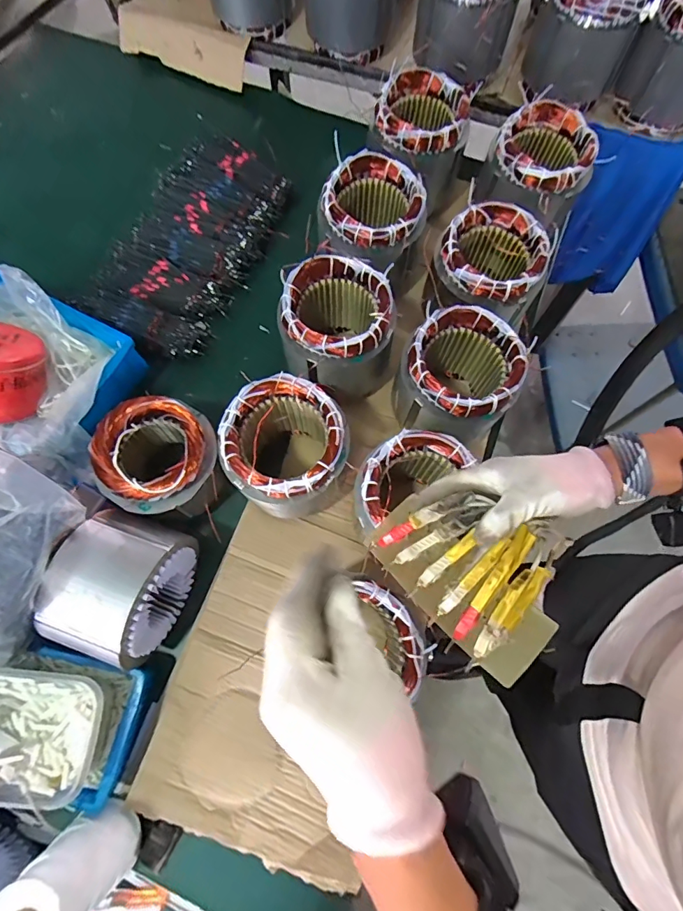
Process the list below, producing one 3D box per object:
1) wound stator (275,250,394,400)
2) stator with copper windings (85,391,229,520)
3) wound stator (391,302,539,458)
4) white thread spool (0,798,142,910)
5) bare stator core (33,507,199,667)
[{"bbox_3d":[-0.004,-0.167,0.629,0.140,0.162,0.131,0,73,0],"label":"wound stator"},{"bbox_3d":[-0.228,0.010,0.585,0.128,0.137,0.139,0,73,0],"label":"stator with copper windings"},{"bbox_3d":[0.147,-0.095,0.600,0.137,0.171,0.133,0,73,0],"label":"wound stator"},{"bbox_3d":[-0.261,0.410,0.436,0.081,0.156,0.069,43,78,12],"label":"white thread spool"},{"bbox_3d":[-0.252,0.153,0.532,0.112,0.144,0.157,18,74,6],"label":"bare stator core"}]

